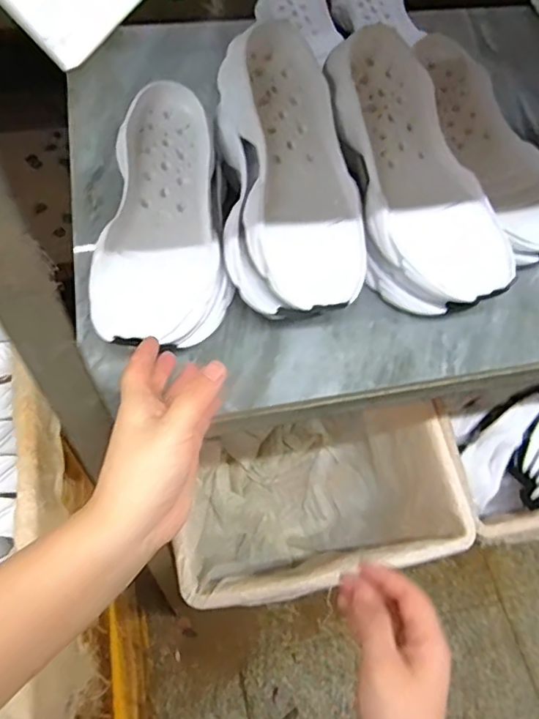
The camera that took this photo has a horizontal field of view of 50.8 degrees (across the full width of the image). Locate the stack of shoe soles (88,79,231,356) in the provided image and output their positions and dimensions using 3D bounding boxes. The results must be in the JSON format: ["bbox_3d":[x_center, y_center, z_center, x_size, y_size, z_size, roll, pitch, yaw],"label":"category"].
[{"bbox_3d":[-0.097,-0.134,0.523,0.116,0.092,0.266,0,57,-1],"label":"stack of shoe soles"}]

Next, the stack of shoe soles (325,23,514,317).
[{"bbox_3d":[0.138,-0.177,0.536,0.118,0.064,0.276,-16,82,-12],"label":"stack of shoe soles"}]

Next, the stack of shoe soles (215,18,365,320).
[{"bbox_3d":[0.017,-0.167,0.527,0.118,0.062,0.272,-6,78,-6],"label":"stack of shoe soles"}]

